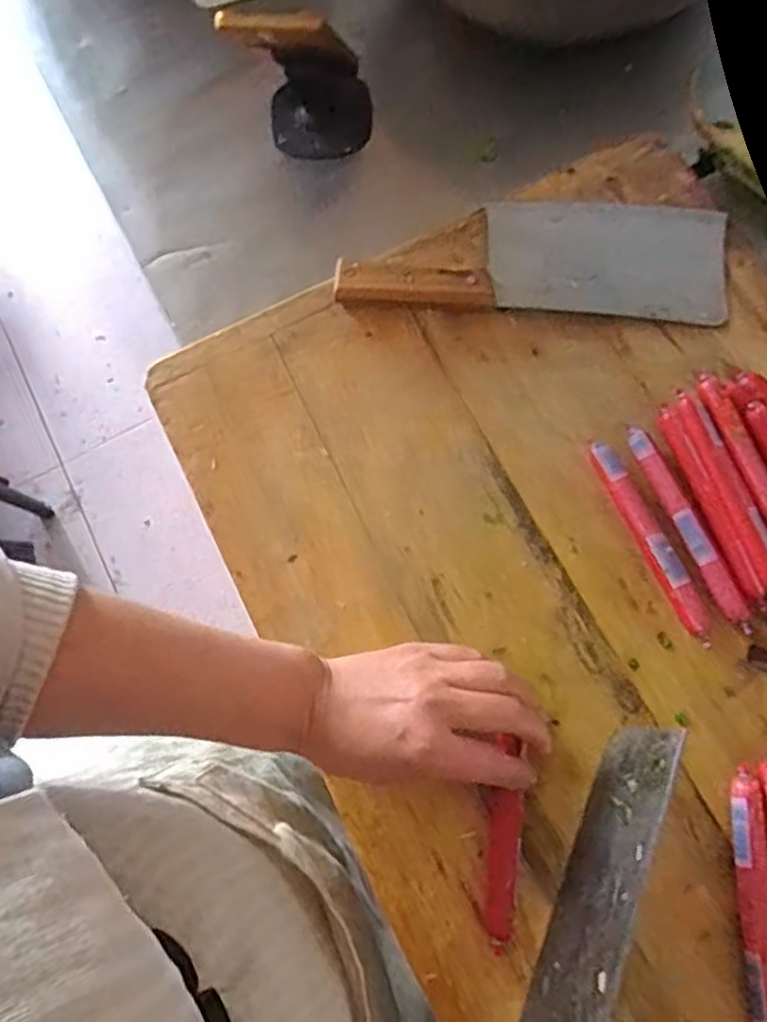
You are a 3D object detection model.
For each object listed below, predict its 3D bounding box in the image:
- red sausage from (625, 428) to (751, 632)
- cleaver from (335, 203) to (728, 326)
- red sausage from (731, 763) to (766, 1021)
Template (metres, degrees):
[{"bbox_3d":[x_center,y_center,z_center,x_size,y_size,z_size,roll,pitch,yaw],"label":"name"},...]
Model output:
[{"bbox_3d":[0.193,0.009,0.451,0.016,0.011,0.142,-20,72,-7],"label":"red sausage"},{"bbox_3d":[0.108,-0.186,0.521,0.269,0.026,0.094,6,71,2],"label":"cleaver"},{"bbox_3d":[0.206,0.222,0.392,0.018,0.018,0.145,0,71,0],"label":"red sausage"}]

